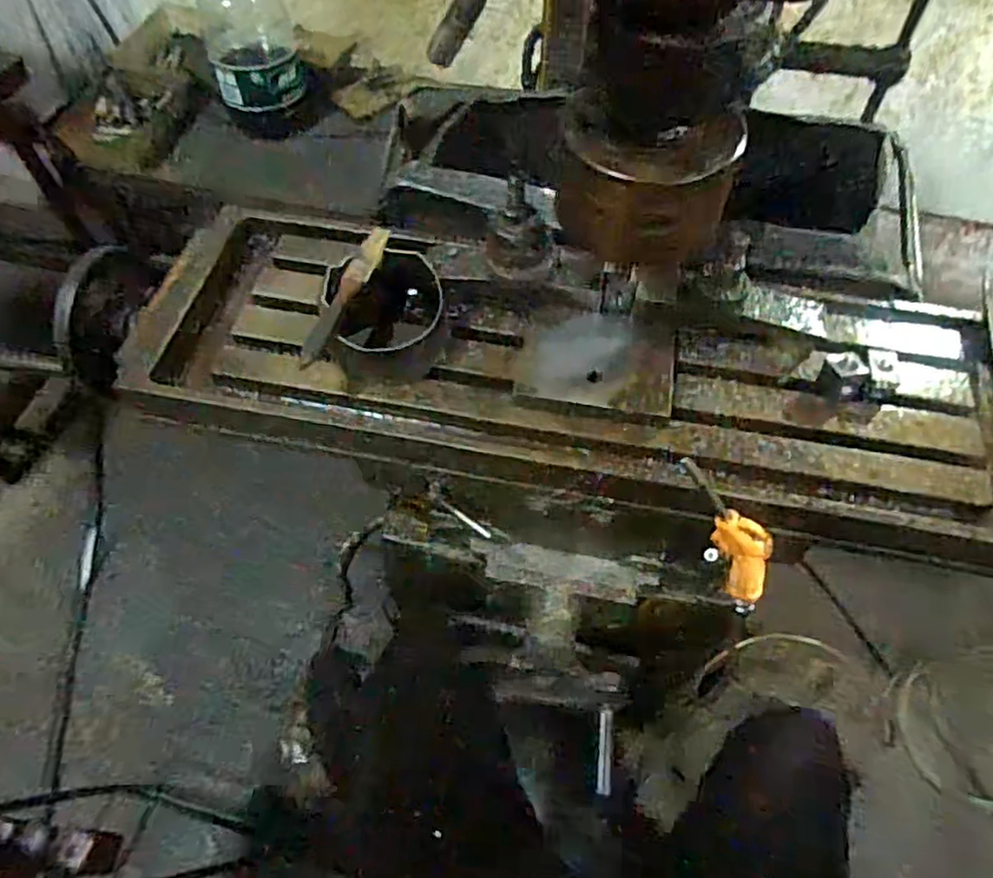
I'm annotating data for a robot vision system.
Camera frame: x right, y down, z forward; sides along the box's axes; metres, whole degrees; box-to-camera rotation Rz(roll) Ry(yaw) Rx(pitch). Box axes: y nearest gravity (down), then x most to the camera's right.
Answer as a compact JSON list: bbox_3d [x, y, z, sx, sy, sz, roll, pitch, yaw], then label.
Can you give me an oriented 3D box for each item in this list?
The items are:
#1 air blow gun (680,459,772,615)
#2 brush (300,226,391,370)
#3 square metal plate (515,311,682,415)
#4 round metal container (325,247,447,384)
[{"bbox_3d":[0.199,0.095,0.557,0.053,0.233,0.022,6,56,29],"label":"air blow gun"},{"bbox_3d":[-0.124,-0.119,0.559,0.021,0.021,0.141,19,60,10],"label":"brush"},{"bbox_3d":[0.086,-0.067,0.578,0.132,0.016,0.089,7,66,5],"label":"square metal plate"},{"bbox_3d":[-0.095,-0.103,0.575,0.104,0.064,0.096,0,59,-1],"label":"round metal container"}]

